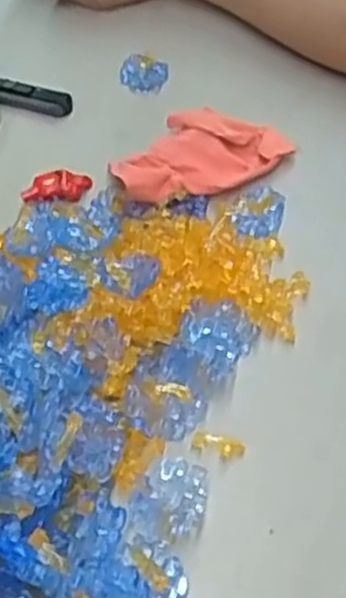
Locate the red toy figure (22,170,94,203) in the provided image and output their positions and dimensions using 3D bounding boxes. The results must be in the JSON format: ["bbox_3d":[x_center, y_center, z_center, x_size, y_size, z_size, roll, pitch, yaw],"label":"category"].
[{"bbox_3d":[-0.071,-0.068,0.470,0.042,0.012,0.017,-13,51,-5],"label":"red toy figure"}]

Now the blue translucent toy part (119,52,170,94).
[{"bbox_3d":[-0.020,-0.159,0.541,0.033,0.009,0.033,-3,51,3],"label":"blue translucent toy part"}]

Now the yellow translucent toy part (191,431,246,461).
[{"bbox_3d":[0.021,0.067,0.355,0.024,0.005,0.011,14,53,16],"label":"yellow translucent toy part"}]

